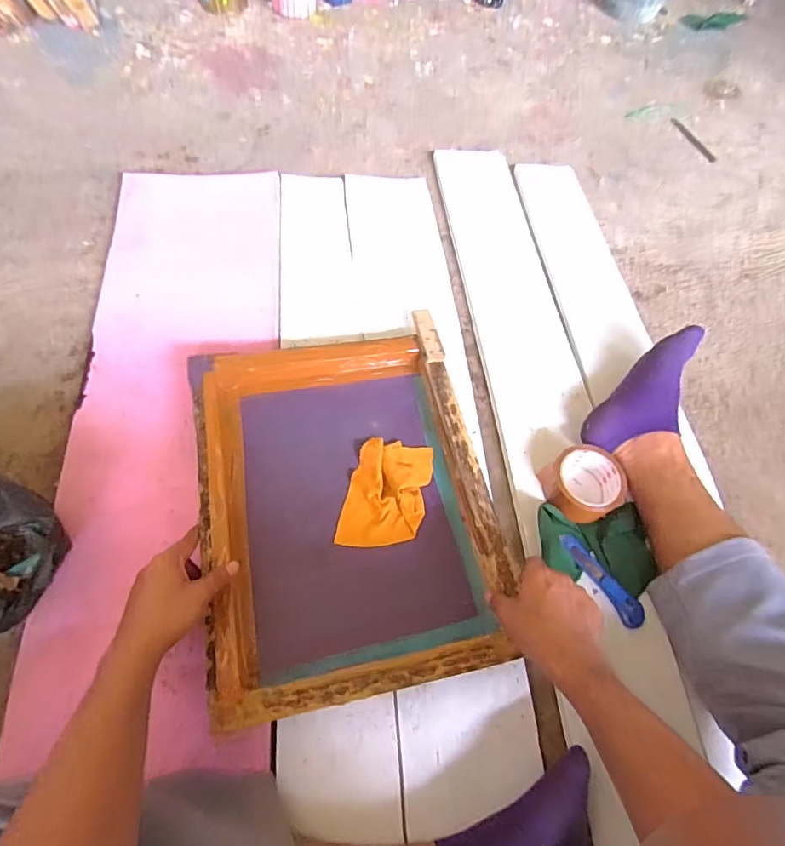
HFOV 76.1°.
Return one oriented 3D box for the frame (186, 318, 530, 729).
[{"bbox_3d":[-0.055,0.092,0.641,0.350,0.083,0.446,-11,68,-7],"label":"frame"}]

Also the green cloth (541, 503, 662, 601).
[{"bbox_3d":[0.264,0.165,0.663,0.144,0.039,0.109,3,63,-4],"label":"green cloth"}]

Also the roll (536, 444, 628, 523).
[{"bbox_3d":[0.260,0.084,0.685,0.097,0.048,0.098,2,63,-5],"label":"roll"}]

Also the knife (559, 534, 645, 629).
[{"bbox_3d":[0.271,0.199,0.647,0.030,0.016,0.136,-32,71,-20],"label":"knife"}]

